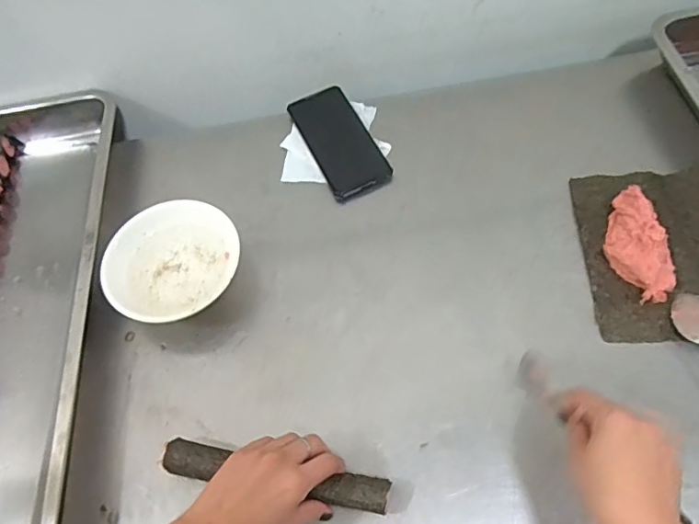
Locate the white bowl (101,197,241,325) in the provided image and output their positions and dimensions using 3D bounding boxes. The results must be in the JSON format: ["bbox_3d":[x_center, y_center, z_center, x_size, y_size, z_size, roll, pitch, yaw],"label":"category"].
[{"bbox_3d":[-0.191,0.005,0.584,0.140,0.049,0.142,-2,61,3],"label":"white bowl"}]

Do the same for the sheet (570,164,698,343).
[{"bbox_3d":[0.339,-0.019,0.538,0.173,0.060,0.196,0,61,4],"label":"sheet"}]

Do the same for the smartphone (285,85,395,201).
[{"bbox_3d":[-0.014,-0.155,0.668,0.076,0.016,0.167,-24,62,-9],"label":"smartphone"}]

